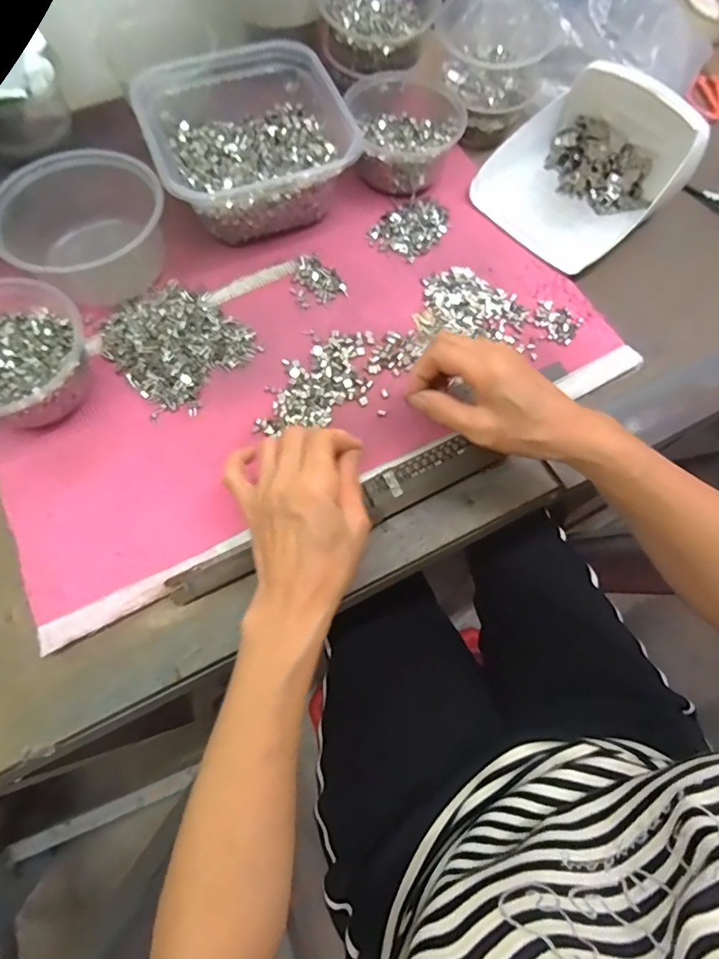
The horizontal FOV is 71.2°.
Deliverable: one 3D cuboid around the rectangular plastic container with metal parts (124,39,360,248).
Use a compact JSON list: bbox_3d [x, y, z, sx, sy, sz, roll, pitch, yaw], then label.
[{"bbox_3d":[-0.103,-0.311,0.470,0.167,0.077,0.162,-17,70,-9],"label":"rectangular plastic container with metal parts"}]

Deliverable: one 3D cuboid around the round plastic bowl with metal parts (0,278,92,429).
[{"bbox_3d":[-0.268,-0.089,0.393,0.103,0.066,0.111,1,70,-2],"label":"round plastic bowl with metal parts"}]

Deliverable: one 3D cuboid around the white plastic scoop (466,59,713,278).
[{"bbox_3d":[0.223,-0.308,0.484,0.160,0.082,0.183,41,72,13],"label":"white plastic scoop"}]

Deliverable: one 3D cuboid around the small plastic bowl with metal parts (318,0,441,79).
[{"bbox_3d":[0.022,-0.468,0.504,0.108,0.046,0.128,11,68,2],"label":"small plastic bowl with metal parts"}]

